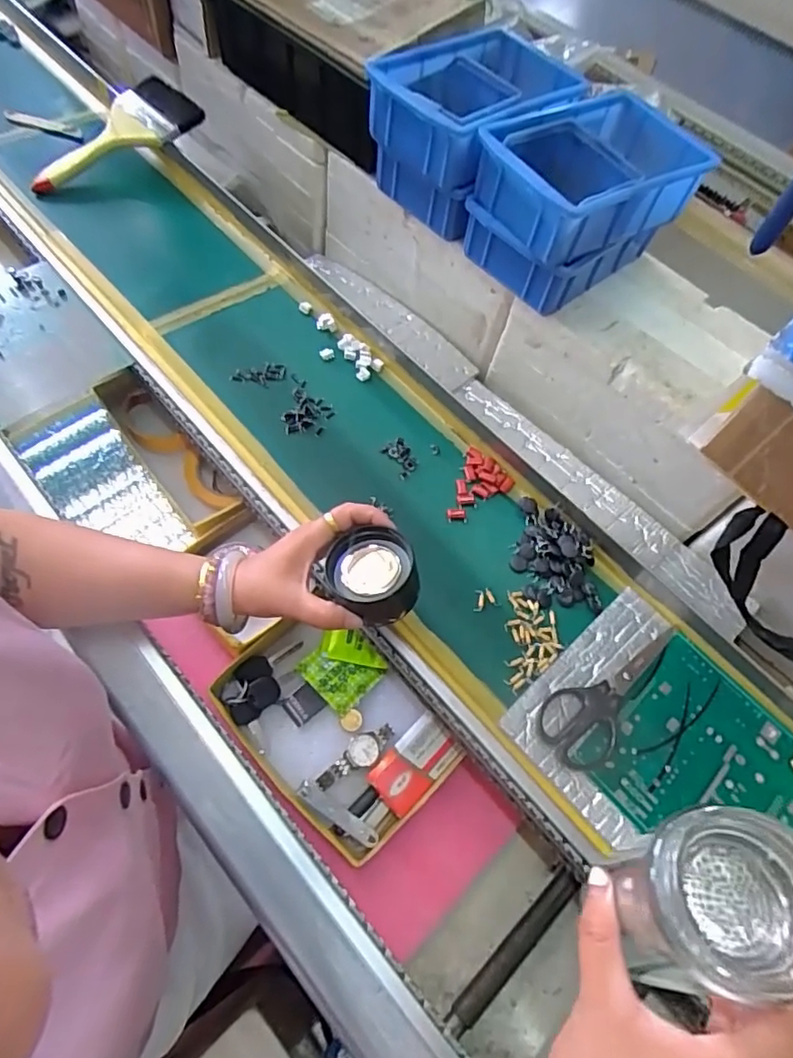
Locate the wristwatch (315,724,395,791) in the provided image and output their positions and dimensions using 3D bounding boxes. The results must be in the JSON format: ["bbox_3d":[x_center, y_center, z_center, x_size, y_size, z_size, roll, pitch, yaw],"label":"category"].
[{"bbox_3d":[-0.037,0.201,0.519,0.078,0.007,0.026,-29,69,-20],"label":"wristwatch"}]

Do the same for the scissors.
[{"bbox_3d":[0.178,0.130,0.478,0.151,0.013,0.057,-36,71,-22],"label":"scissors"}]

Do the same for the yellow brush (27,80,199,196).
[{"bbox_3d":[-0.354,-0.491,0.730,0.215,0.028,0.097,-30,68,0],"label":"yellow brush"}]

